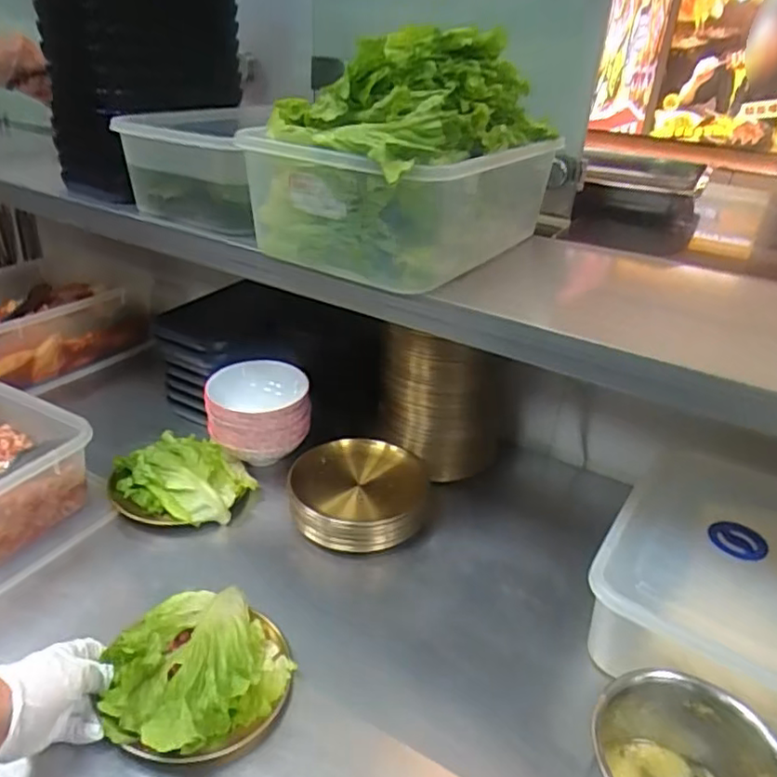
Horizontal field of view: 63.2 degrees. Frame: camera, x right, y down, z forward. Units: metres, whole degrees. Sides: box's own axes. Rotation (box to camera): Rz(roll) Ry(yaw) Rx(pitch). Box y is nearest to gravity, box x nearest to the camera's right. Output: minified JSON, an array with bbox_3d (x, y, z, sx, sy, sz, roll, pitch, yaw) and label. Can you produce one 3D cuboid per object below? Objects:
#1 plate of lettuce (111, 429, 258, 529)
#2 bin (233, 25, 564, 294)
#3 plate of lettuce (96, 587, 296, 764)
[{"bbox_3d":[-0.258,0.113,0.799,0.167,0.045,0.150,15,31,18],"label":"plate of lettuce"},{"bbox_3d":[0.024,-0.237,0.643,0.220,0.198,0.291,24,35,30],"label":"bin"},{"bbox_3d":[-0.168,0.240,0.559,0.153,0.049,0.161,3,30,-2],"label":"plate of lettuce"}]

